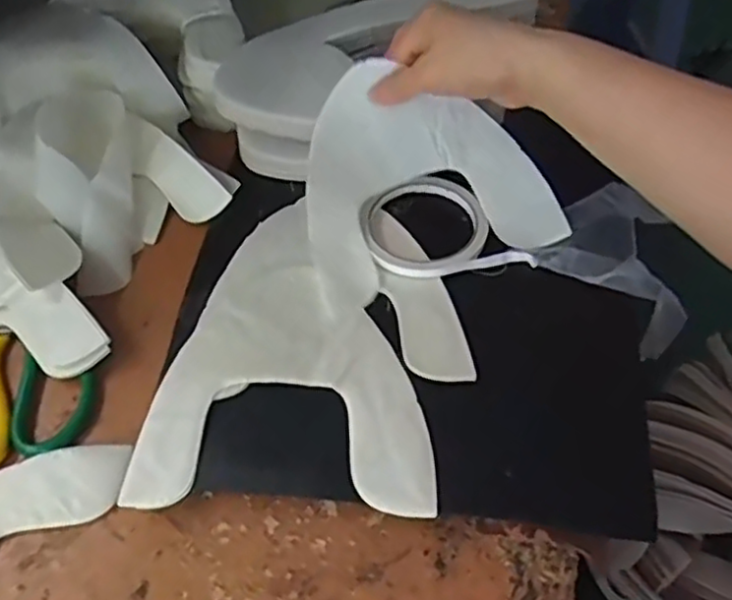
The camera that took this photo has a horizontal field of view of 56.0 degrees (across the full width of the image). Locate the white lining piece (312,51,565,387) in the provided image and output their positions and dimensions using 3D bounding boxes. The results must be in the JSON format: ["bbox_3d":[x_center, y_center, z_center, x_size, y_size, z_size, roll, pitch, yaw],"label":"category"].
[{"bbox_3d":[0.032,-0.067,0.470,0.178,0.077,0.163,-1,55,2],"label":"white lining piece"}]

